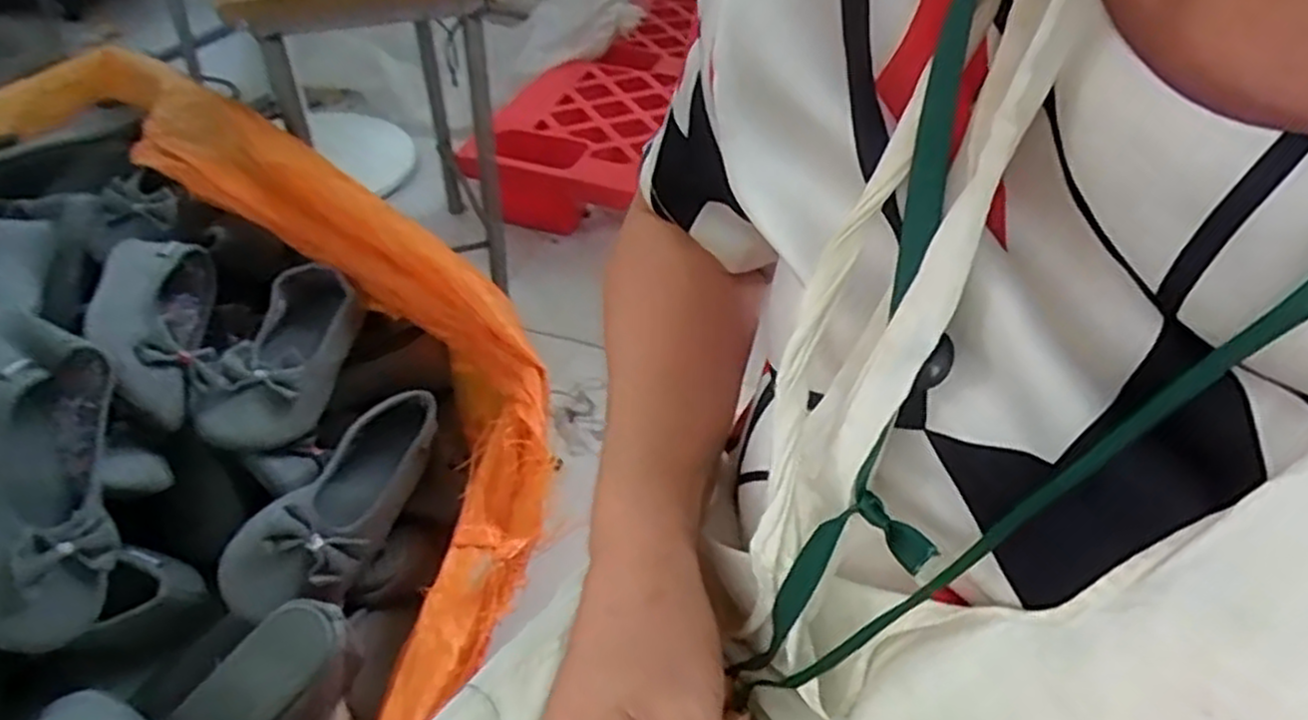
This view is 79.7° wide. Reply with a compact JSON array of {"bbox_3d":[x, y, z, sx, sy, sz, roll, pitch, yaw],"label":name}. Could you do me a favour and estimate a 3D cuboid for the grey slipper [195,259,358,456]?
[{"bbox_3d":[-0.347,-0.004,0.752,0.095,0.067,0.227,3,43,0],"label":"grey slipper"}]

